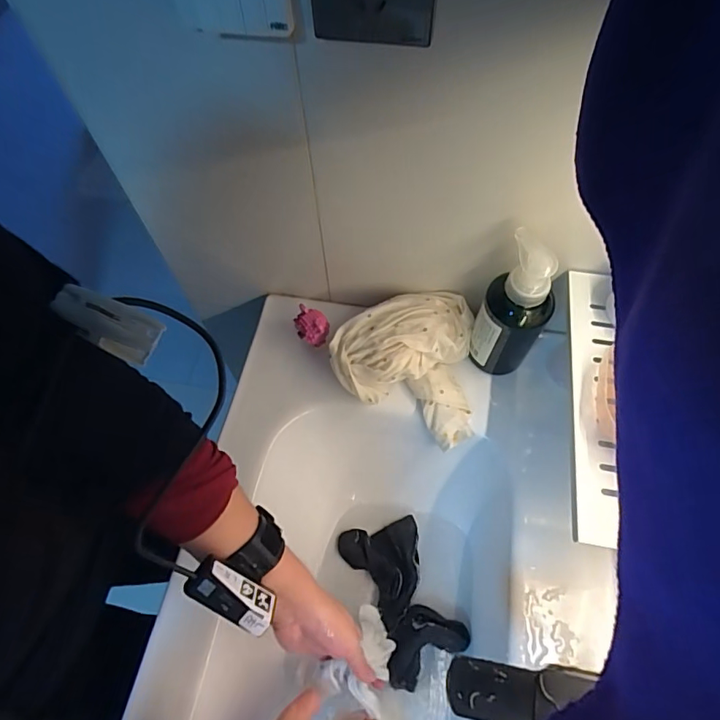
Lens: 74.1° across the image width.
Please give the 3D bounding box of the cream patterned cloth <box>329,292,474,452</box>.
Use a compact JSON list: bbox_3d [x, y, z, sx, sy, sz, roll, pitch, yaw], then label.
[{"bbox_3d":[0.054,0.002,0.568,0.175,0.084,0.172,2,62,4],"label":"cream patterned cloth"}]

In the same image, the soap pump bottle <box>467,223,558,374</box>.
[{"bbox_3d":[0.163,-0.050,0.518,0.072,0.177,0.057,29,67,17],"label":"soap pump bottle"}]

